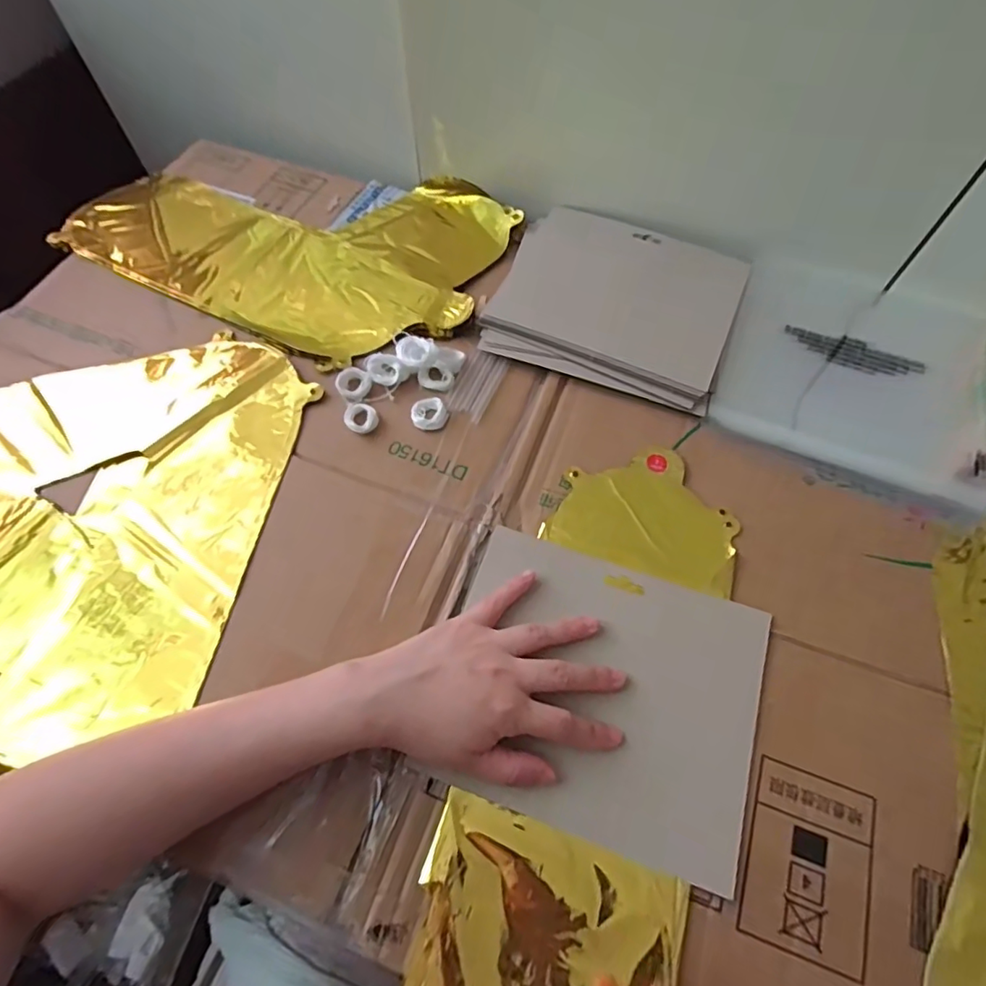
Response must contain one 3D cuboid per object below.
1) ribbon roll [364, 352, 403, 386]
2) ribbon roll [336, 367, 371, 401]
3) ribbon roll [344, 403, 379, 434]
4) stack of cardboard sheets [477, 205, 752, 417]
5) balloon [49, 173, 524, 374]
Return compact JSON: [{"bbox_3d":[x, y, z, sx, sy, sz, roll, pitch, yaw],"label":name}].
[{"bbox_3d":[-0.088,-0.100,0.451,0.030,0.011,0.023,21,63,10],"label":"ribbon roll"},{"bbox_3d":[-0.112,-0.086,0.443,0.023,0.013,0.024,0,62,-1],"label":"ribbon roll"},{"bbox_3d":[-0.101,-0.058,0.432,0.024,0.010,0.025,0,62,-1],"label":"ribbon roll"},{"bbox_3d":[0.108,-0.169,0.491,0.199,0.018,0.176,19,63,9],"label":"stack of cardboard sheets"},{"bbox_3d":[-0.198,-0.245,0.528,0.395,0.011,0.236,18,63,9],"label":"balloon"}]

